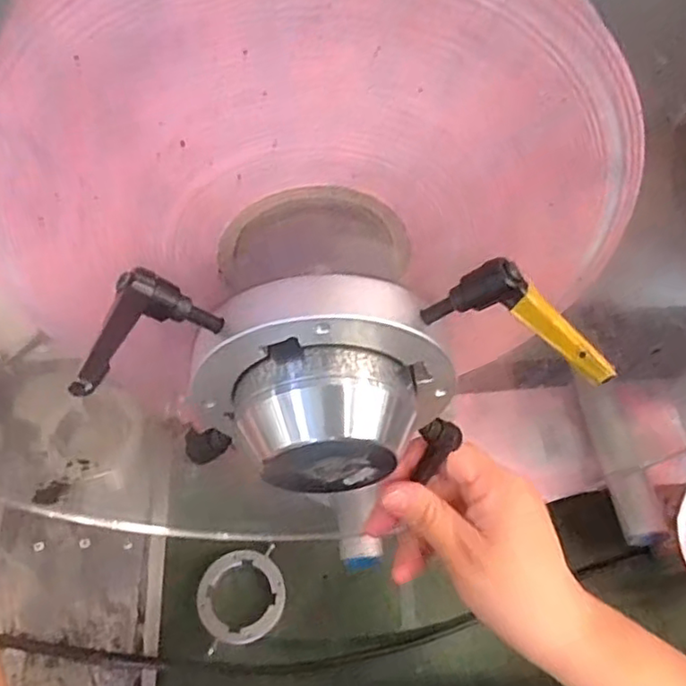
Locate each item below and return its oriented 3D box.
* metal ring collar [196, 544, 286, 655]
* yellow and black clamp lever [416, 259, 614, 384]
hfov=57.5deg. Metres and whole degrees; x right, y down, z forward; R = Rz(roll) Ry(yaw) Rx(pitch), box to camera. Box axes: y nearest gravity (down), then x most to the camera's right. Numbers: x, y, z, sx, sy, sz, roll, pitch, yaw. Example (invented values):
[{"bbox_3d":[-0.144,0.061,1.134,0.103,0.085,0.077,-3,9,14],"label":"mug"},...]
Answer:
[{"bbox_3d":[-0.124,0.309,0.765,0.103,0.010,0.105,-10,57,-7],"label":"metal ring collar"},{"bbox_3d":[0.063,-0.010,0.215,0.066,0.027,0.014,21,59,13],"label":"yellow and black clamp lever"}]

